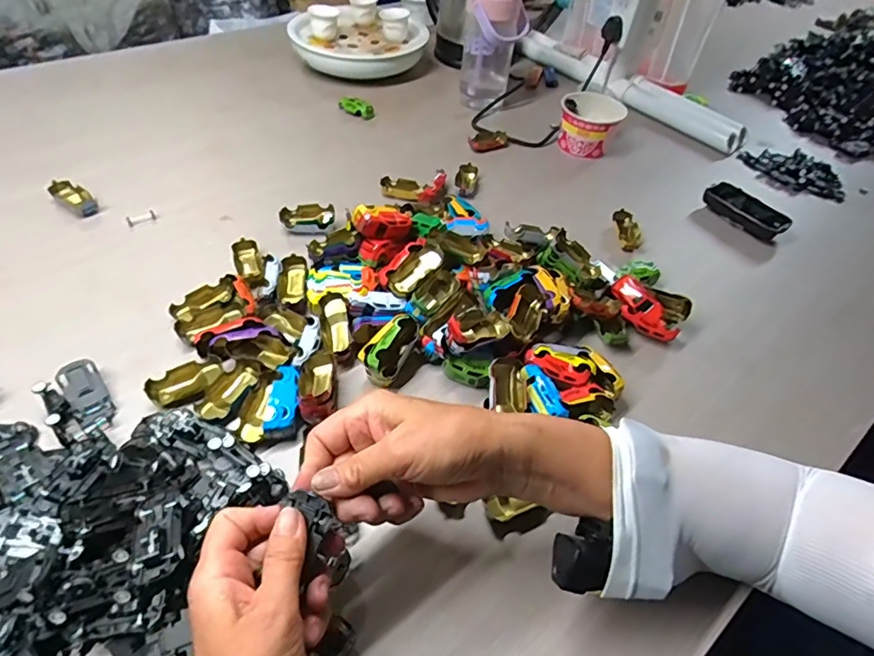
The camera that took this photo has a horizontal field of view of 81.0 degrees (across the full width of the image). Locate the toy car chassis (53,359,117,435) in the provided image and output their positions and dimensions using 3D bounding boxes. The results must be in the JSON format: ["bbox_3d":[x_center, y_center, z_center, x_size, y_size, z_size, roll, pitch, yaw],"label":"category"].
[{"bbox_3d":[-0.304,0.060,0.447,0.031,0.017,0.074,-31,57,-28],"label":"toy car chassis"}]

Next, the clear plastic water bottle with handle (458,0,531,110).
[{"bbox_3d":[0.092,-0.457,0.837,0.095,0.188,0.087,9,48,3],"label":"clear plastic water bottle with handle"}]

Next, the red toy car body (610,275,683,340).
[{"bbox_3d":[0.219,-0.020,0.545,0.030,0.028,0.081,-27,72,-26],"label":"red toy car body"}]

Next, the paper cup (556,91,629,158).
[{"bbox_3d":[0.235,-0.315,0.797,0.093,0.078,0.076,17,49,10],"label":"paper cup"}]

